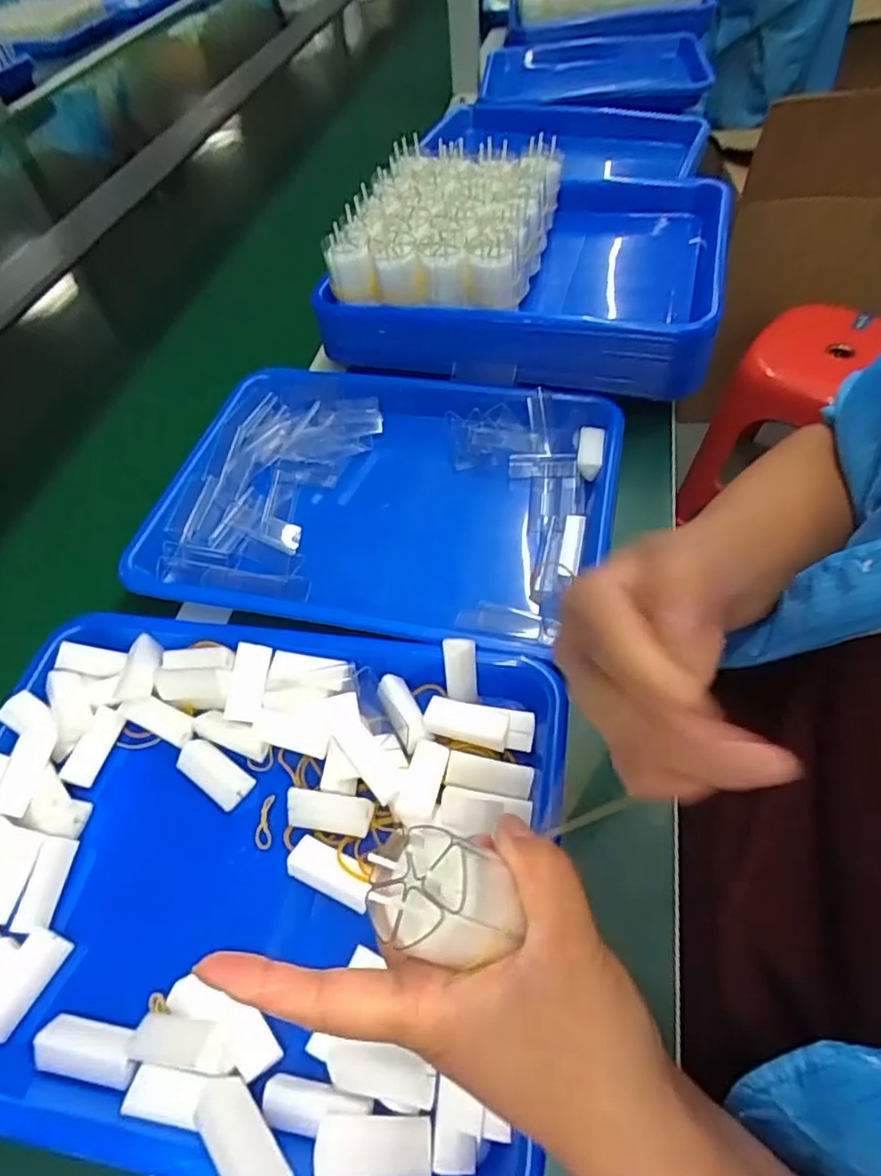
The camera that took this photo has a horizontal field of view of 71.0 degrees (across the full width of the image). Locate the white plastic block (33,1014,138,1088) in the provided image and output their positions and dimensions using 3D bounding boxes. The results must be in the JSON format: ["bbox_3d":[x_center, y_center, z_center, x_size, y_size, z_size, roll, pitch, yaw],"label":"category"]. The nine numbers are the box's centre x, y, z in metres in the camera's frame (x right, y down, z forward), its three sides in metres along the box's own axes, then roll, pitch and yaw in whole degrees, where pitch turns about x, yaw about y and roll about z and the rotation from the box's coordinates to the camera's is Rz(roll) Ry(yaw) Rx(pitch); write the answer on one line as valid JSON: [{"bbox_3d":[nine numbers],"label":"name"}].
[{"bbox_3d":[-0.161,0.212,0.282,0.050,0.012,0.022,4,54,9],"label":"white plastic block"}]

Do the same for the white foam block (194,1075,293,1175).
[{"bbox_3d":[-0.080,0.219,0.245,0.019,0.008,0.050,-42,48,-22],"label":"white foam block"}]

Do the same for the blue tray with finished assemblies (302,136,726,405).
[{"bbox_3d":[0.081,-0.296,0.563,0.315,0.110,0.261,11,55,14],"label":"blue tray with finished assemblies"}]

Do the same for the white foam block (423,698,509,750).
[{"bbox_3d":[0.015,0.076,0.348,0.046,0.012,0.020,12,56,15],"label":"white foam block"}]

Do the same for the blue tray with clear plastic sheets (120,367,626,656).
[{"bbox_3d":[-0.044,-0.069,0.477,0.329,0.039,0.252,11,55,14],"label":"blue tray with clear plastic sheets"}]

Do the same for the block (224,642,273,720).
[{"bbox_3d":[-0.115,0.056,0.370,0.020,0.008,0.046,6,72,9],"label":"block"}]

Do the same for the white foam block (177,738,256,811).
[{"bbox_3d":[-0.132,0.107,0.359,0.048,0.009,0.022,28,61,24],"label":"white foam block"}]

